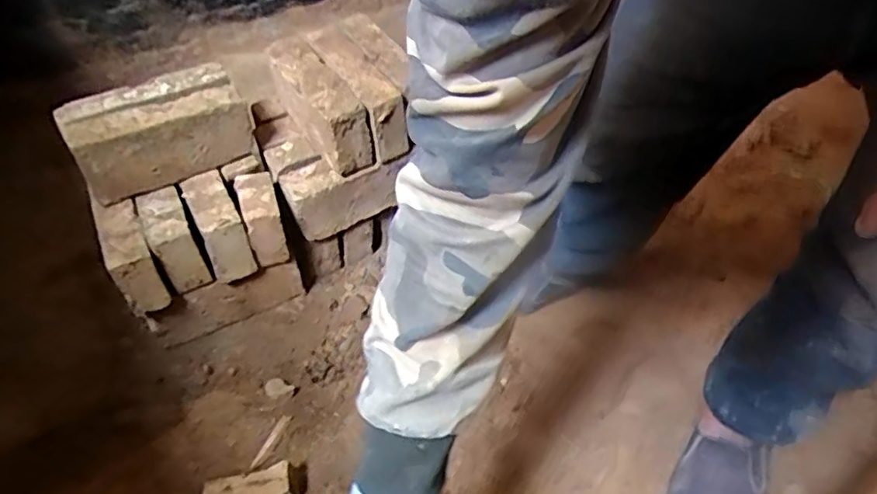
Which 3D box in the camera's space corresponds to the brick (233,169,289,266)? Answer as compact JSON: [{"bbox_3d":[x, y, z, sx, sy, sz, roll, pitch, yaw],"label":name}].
[{"bbox_3d":[-0.269,-0.045,0.901,0.053,0.101,0.116,-16,48,-13],"label":"brick"}]

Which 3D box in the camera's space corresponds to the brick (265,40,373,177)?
[{"bbox_3d":[-0.189,-0.223,0.907,0.066,0.102,0.246,-26,51,-21],"label":"brick"}]

